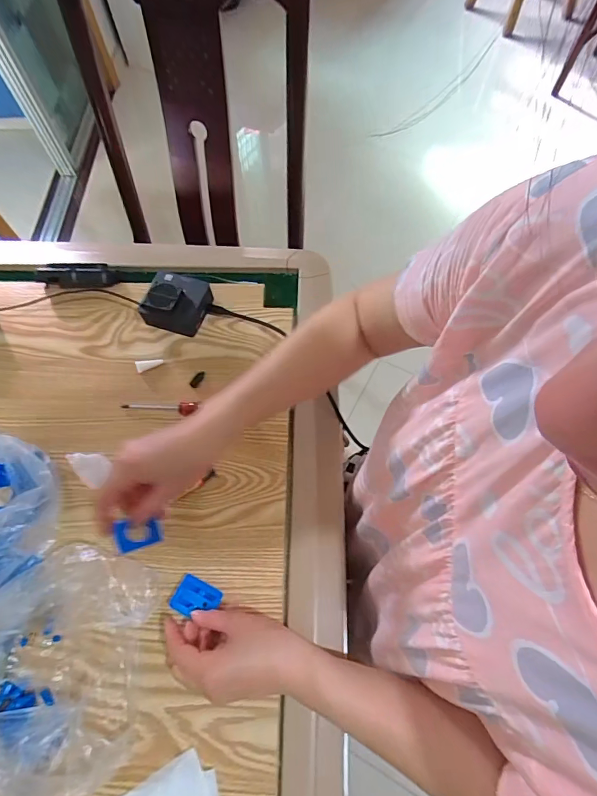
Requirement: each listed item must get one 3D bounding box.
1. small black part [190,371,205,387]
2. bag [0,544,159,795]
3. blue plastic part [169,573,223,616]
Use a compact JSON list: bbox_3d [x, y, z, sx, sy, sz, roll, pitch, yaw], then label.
[{"bbox_3d":[-0.129,-0.024,0.540,0.012,0.004,0.025,25,68,13],"label":"small black part"},{"bbox_3d":[-0.226,0.240,0.384,0.149,0.064,0.187,1,65,2],"label":"bag"},{"bbox_3d":[-0.104,0.201,0.426,0.051,0.010,0.034,21,56,20],"label":"blue plastic part"}]

